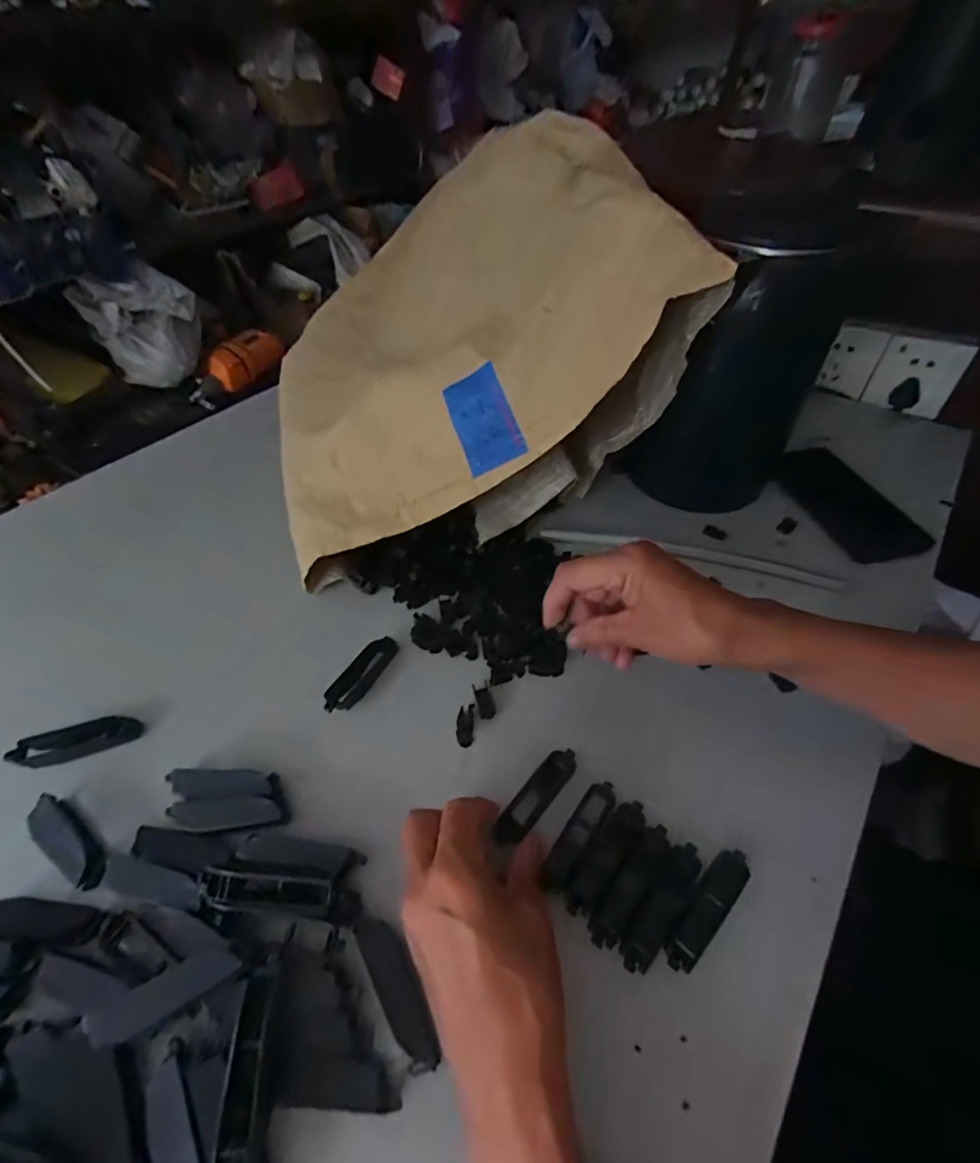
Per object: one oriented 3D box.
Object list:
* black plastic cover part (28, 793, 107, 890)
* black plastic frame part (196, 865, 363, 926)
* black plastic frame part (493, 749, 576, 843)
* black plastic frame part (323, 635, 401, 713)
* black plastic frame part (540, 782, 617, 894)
[{"bbox_3d":[-0.260,0.155,0.304,0.076,0.010,0.019,26,54,23],"label":"black plastic cover part"},{"bbox_3d":[-0.114,0.170,0.272,0.083,0.015,0.017,13,43,-7],"label":"black plastic frame part"},{"bbox_3d":[0.032,0.136,0.322,0.018,0.008,0.070,29,53,30],"label":"black plastic frame part"},{"bbox_3d":[-0.097,0.070,0.378,0.019,0.015,0.073,19,52,19],"label":"black plastic frame part"},{"bbox_3d":[0.056,0.152,0.305,0.017,0.006,0.075,28,55,25],"label":"black plastic frame part"}]

